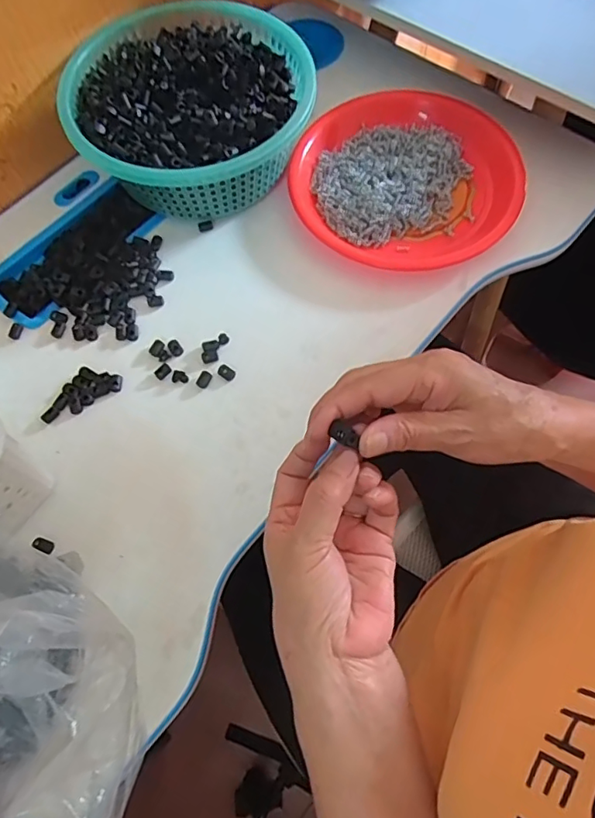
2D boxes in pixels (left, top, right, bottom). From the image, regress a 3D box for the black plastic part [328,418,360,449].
[{"bbox_3d":[0.026,0.014,0.290,0.019,0.007,0.009,25,71,13],"label":"black plastic part"}]

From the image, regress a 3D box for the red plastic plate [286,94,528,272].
[{"bbox_3d":[0.107,-0.235,0.533,0.221,0.025,0.220,-1,67,3],"label":"red plastic plate"}]

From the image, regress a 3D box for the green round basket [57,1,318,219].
[{"bbox_3d":[-0.111,-0.298,0.538,0.218,0.080,0.235,-1,67,3],"label":"green round basket"}]

